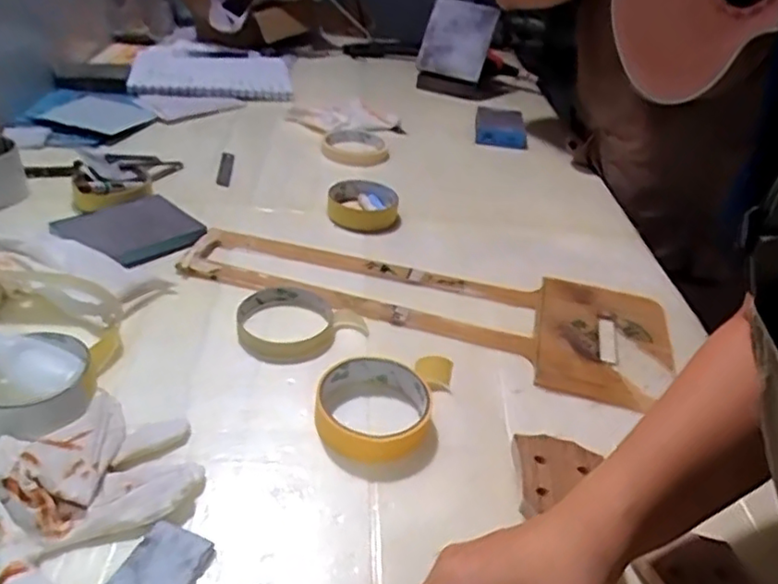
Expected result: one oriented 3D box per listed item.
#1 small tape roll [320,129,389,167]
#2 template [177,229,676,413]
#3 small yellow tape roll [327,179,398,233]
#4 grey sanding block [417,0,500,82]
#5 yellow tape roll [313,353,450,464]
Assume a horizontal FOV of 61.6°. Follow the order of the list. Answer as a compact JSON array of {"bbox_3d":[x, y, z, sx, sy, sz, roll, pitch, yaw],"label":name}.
[{"bbox_3d":[-0.043,-0.194,0.890,0.080,0.020,0.093,-26,46,-37],"label":"small tape roll"},{"bbox_3d":[0.032,0.006,0.624,0.458,0.012,0.160,12,35,8],"label":"template"},{"bbox_3d":[-0.030,-0.102,0.755,0.079,0.023,0.093,3,35,-5],"label":"small yellow tape roll"},{"bbox_3d":[0.112,-0.411,1.063,0.106,0.115,0.018,15,20,0],"label":"grey sanding block"},{"bbox_3d":[-0.007,0.081,0.498,0.085,0.025,0.104,20,37,19],"label":"yellow tape roll"}]

